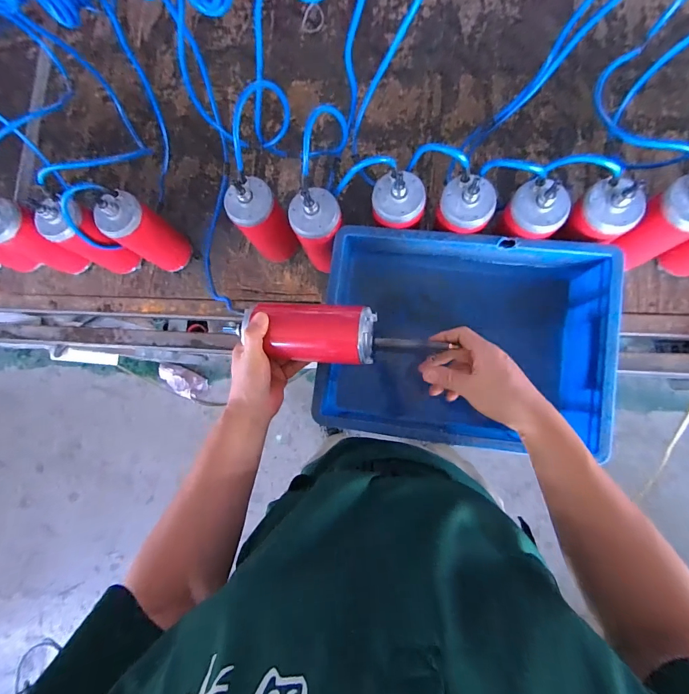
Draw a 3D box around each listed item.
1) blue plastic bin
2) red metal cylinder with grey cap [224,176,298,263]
[{"bbox_3d":[0.176,-0.009,0.585,0.399,0.144,0.297,5,84,8],"label":"blue plastic bin"},{"bbox_3d":[-0.132,-0.206,0.622,0.067,0.189,0.065,-1,83,7],"label":"red metal cylinder with grey cap"}]

